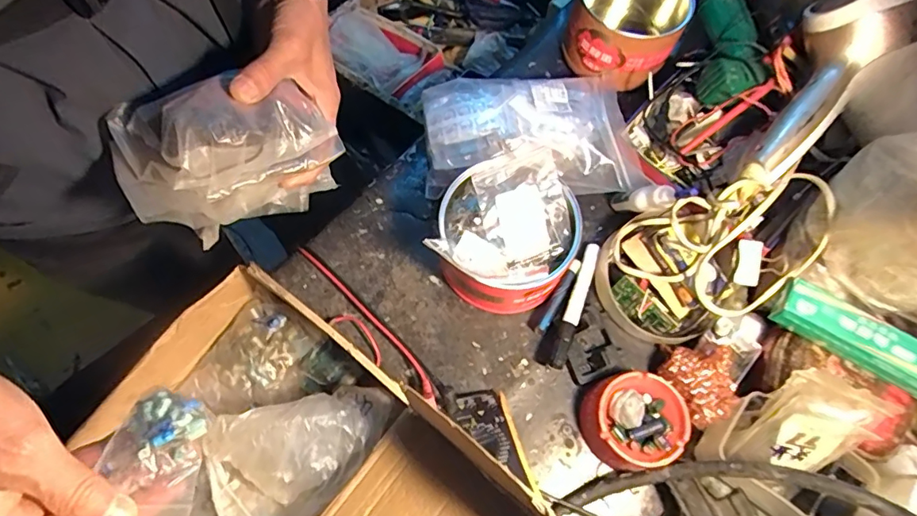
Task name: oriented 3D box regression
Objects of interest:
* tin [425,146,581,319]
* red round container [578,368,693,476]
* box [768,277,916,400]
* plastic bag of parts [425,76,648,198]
[{"bbox_3d":[0.048,-0.025,0.481,0.122,0.113,0.127,0,67,0],"label":"tin"},{"bbox_3d":[0.157,0.143,0.460,0.081,0.042,0.080,0,67,0],"label":"red round container"},{"bbox_3d":[0.345,0.067,0.439,0.142,0.030,0.040,31,70,12],"label":"box"},{"bbox_3d":[0.073,-0.131,0.552,0.219,0.046,0.147,-6,68,-3],"label":"plastic bag of parts"}]

